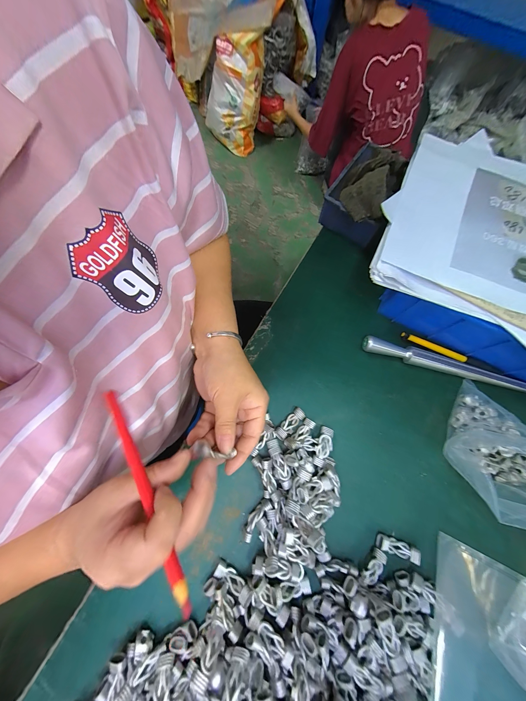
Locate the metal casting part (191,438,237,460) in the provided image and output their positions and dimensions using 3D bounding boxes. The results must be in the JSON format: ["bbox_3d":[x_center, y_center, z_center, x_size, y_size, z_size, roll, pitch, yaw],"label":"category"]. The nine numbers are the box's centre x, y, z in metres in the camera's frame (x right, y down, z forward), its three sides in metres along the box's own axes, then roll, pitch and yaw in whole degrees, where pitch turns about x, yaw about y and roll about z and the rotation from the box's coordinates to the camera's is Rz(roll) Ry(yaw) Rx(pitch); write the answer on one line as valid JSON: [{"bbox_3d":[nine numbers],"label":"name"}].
[{"bbox_3d":[-0.046,0.093,0.211,0.014,0.045,0.014,7,68,42],"label":"metal casting part"}]

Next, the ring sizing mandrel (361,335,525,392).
[{"bbox_3d":[0.253,0.020,0.318,0.231,0.020,0.020,15,73,2],"label":"ring sizing mandrel"}]

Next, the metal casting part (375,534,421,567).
[{"bbox_3d":[0.152,0.224,0.259,0.046,0.008,0.015,20,74,4],"label":"metal casting part"}]

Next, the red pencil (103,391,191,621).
[{"bbox_3d":[-0.094,0.099,0.176,0.010,0.008,0.172,-34,63,-11],"label":"red pencil"}]

